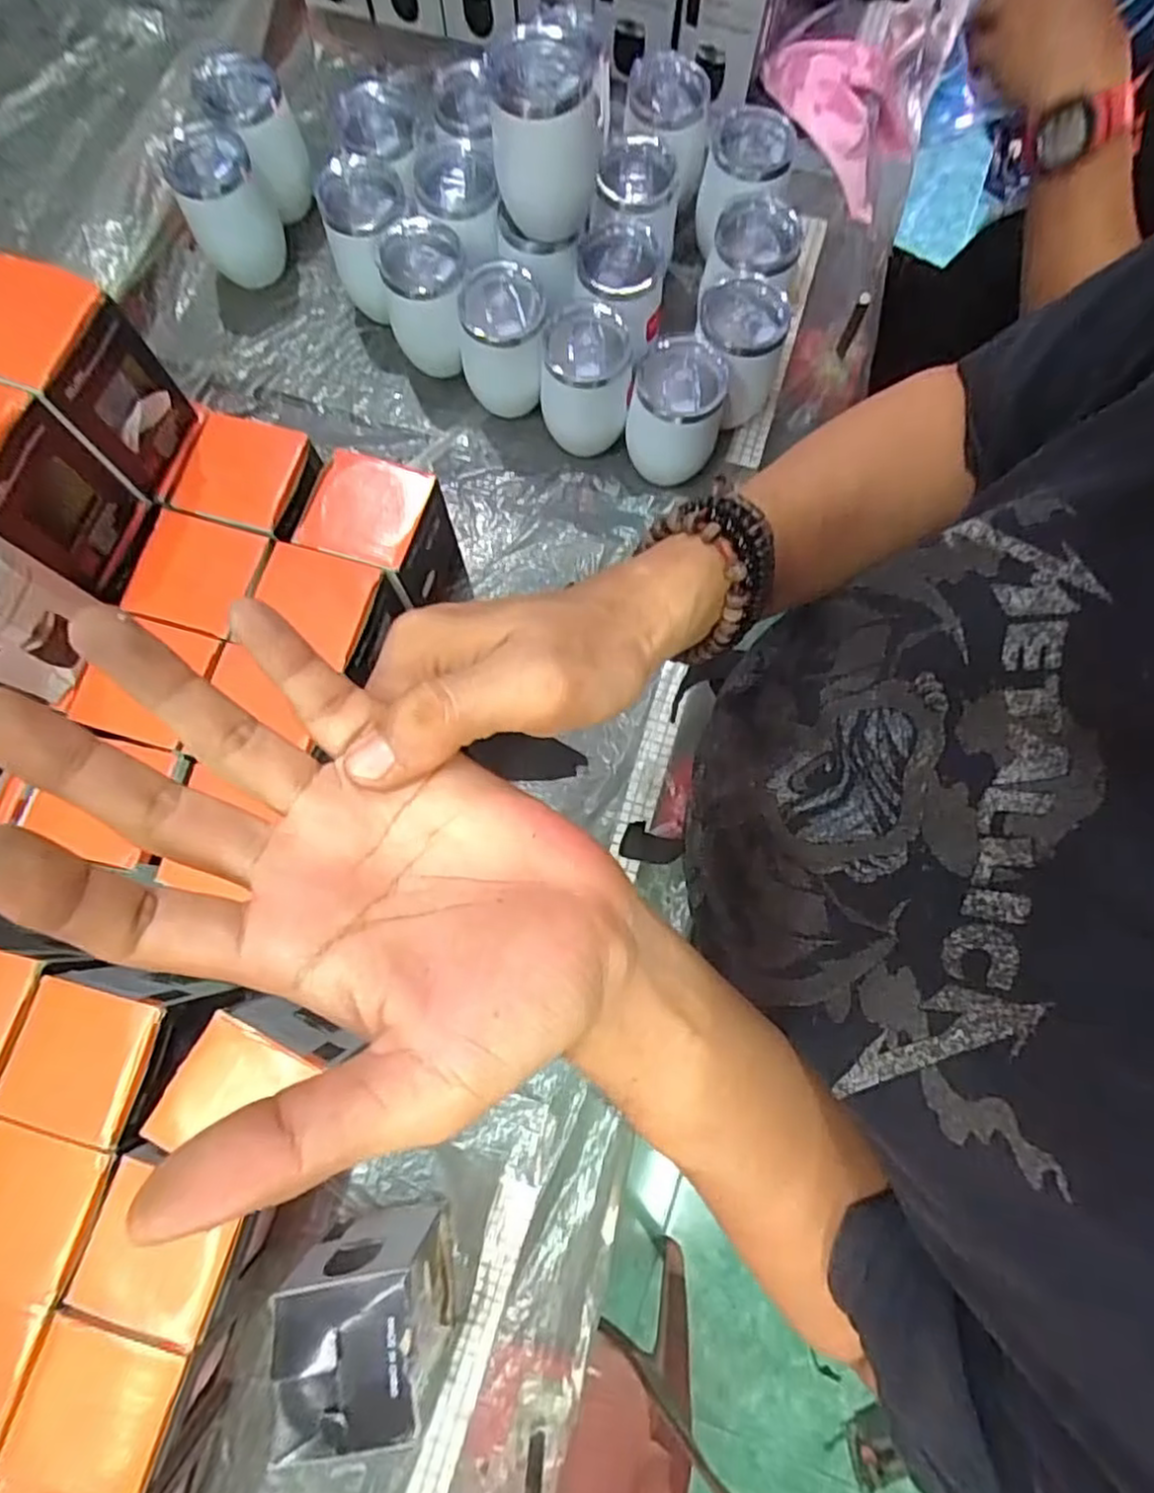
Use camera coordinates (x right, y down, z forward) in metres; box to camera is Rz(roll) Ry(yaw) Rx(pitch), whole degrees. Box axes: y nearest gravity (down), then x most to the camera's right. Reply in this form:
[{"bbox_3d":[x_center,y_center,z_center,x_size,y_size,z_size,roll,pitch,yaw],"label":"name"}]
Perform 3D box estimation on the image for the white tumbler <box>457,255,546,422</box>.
[{"bbox_3d":[-0.068,-0.379,0.664,0.074,0.117,0.081,0,77,1],"label":"white tumbler"}]

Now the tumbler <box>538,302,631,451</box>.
[{"bbox_3d":[0.008,-0.335,0.657,0.077,0.110,0.078,0,77,1],"label":"tumbler"}]

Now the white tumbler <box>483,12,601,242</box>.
[{"bbox_3d":[-0.025,-0.498,0.575,0.084,0.117,0.074,0,77,1],"label":"white tumbler"}]

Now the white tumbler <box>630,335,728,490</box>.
[{"bbox_3d":[0.091,-0.304,0.651,0.079,0.112,0.080,0,77,1],"label":"white tumbler"}]

